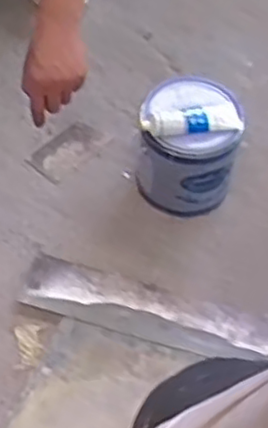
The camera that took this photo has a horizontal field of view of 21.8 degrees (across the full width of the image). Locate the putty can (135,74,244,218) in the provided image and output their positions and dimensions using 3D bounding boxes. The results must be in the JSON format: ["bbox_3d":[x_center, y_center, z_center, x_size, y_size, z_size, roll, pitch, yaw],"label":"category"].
[{"bbox_3d":[0.083,-0.100,1.084,0.151,0.172,0.148,12,57,3],"label":"putty can"}]

